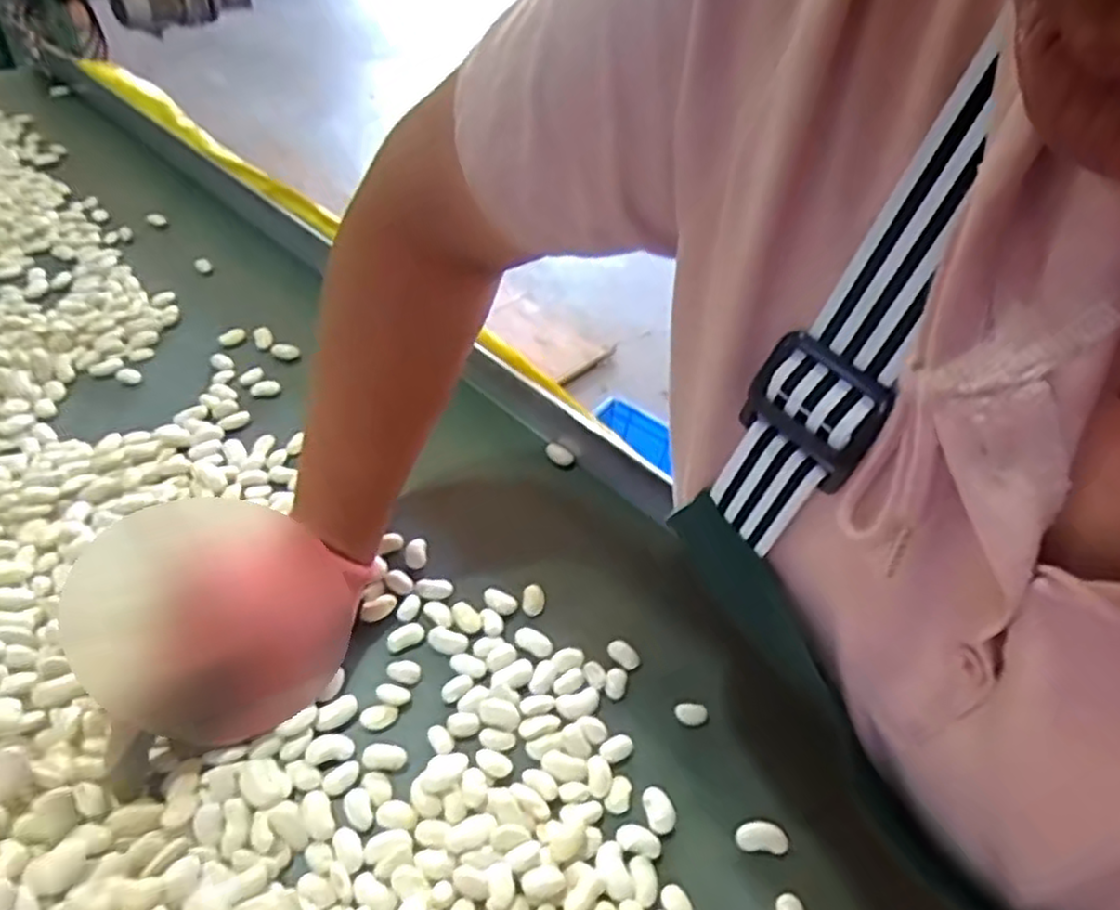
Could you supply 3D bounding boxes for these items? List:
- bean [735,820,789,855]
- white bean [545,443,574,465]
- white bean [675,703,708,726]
[{"bbox_3d":[0.100,0.190,0.361,0.025,0.009,0.013,4,38,2],"label":"bean"},{"bbox_3d":[0.000,0.000,0.530,0.021,0.004,0.014,23,86,6],"label":"white bean"},{"bbox_3d":[0.073,0.143,0.402,0.017,0.005,0.010,1,38,-2],"label":"white bean"}]

